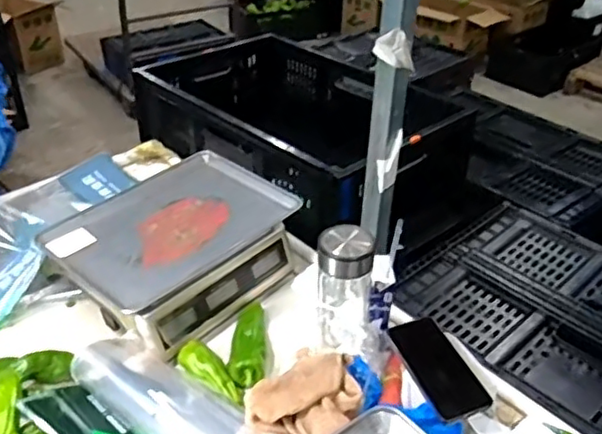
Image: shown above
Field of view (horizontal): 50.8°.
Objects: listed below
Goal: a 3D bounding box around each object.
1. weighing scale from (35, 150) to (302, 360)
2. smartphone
[{"bbox_3d":[-0.194,0.048,0.981,0.284,0.124,0.327,23,40,29],"label":"weighing scale"},{"bbox_3d":[0.169,0.181,0.769,0.075,0.014,0.130,-12,49,-26],"label":"smartphone"}]

